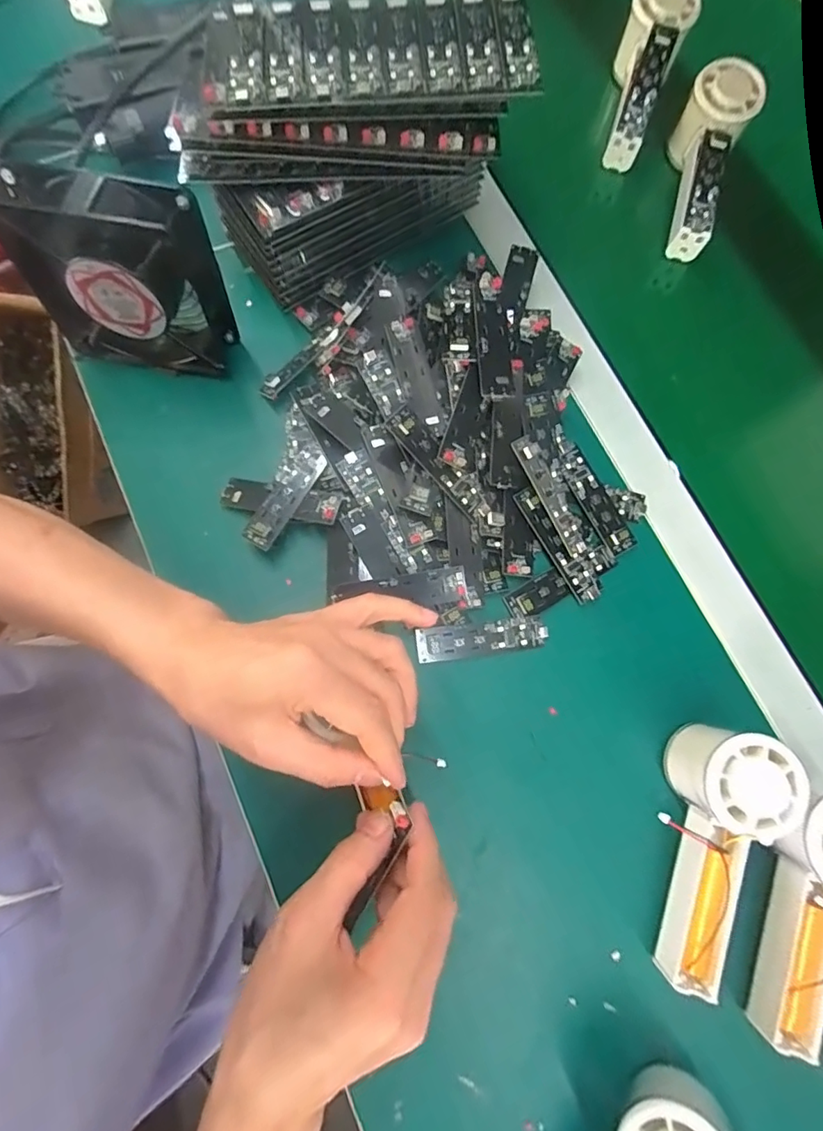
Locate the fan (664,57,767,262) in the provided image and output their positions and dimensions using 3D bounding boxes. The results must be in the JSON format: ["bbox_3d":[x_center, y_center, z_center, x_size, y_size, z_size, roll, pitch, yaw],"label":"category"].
[{"bbox_3d":[0.253,-0.343,0.449,0.056,0.051,0.155,12,90,1],"label":"fan"}]

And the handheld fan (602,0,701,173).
[{"bbox_3d":[0.208,-0.435,0.464,0.054,0.051,0.156,14,94,1],"label":"handheld fan"}]

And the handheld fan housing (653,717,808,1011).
[{"bbox_3d":[0.186,0.174,0.309,0.052,0.056,0.146,11,77,1],"label":"handheld fan housing"}]

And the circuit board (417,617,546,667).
[{"bbox_3d":[0.049,0.052,0.361,0.091,0.005,0.023,-8,77,-4],"label":"circuit board"}]

